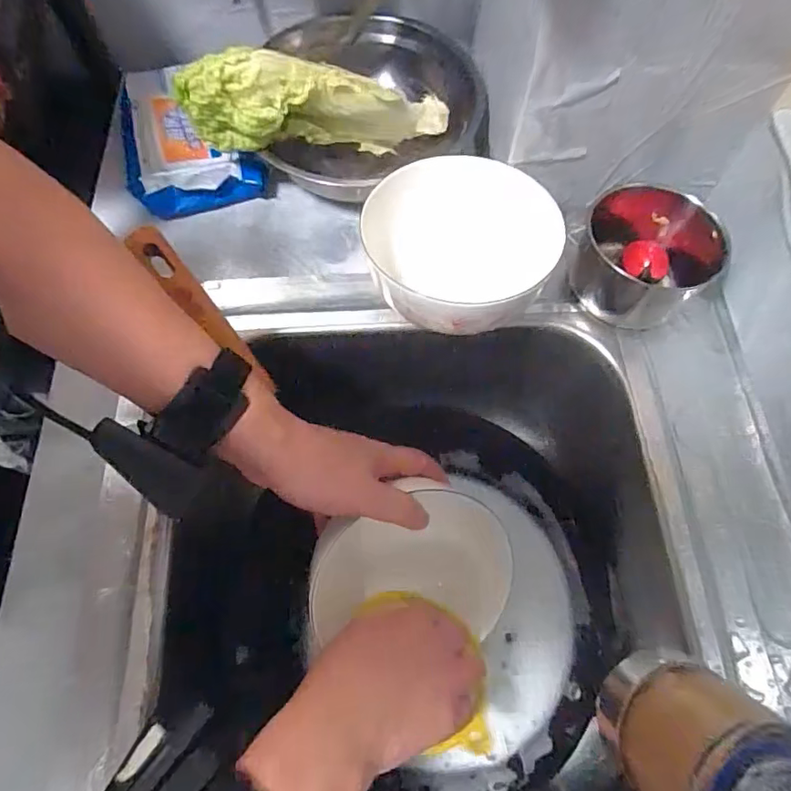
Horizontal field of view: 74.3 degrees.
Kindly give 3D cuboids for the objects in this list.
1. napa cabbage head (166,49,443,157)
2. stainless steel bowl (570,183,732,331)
[{"bbox_3d":[-0.060,-0.251,0.459,0.235,0.066,0.046,-9,66,-27],"label":"napa cabbage head"},{"bbox_3d":[0.210,-0.117,0.441,0.108,0.076,0.100,0,67,0],"label":"stainless steel bowl"}]

